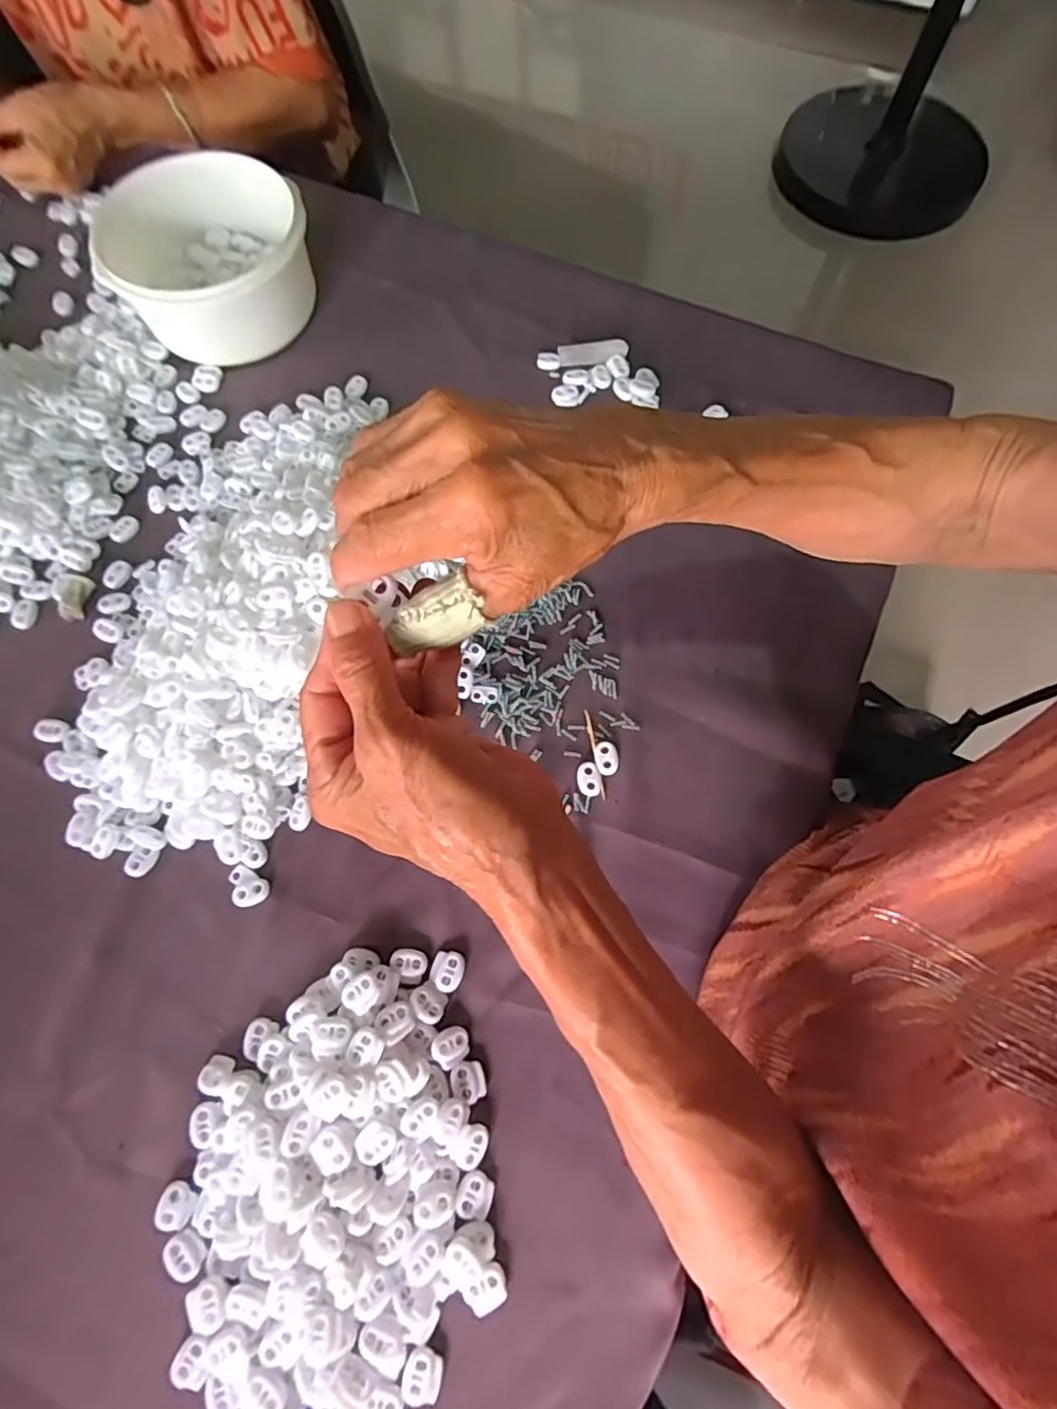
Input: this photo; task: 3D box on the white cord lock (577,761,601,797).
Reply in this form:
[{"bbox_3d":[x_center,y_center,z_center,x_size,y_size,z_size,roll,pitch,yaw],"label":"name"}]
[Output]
[{"bbox_3d":[0.041,0.050,0.427,0.015,0.004,0.023,-1,71,0],"label":"white cord lock"}]

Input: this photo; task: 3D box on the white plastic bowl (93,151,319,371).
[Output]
[{"bbox_3d":[-0.259,-0.369,0.531,0.148,0.083,0.140,0,71,0],"label":"white plastic bowl"}]

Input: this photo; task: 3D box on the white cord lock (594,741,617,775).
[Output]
[{"bbox_3d":[0.053,0.036,0.431,0.015,0.004,0.024,-15,72,-5],"label":"white cord lock"}]

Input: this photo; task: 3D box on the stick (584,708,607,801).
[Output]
[{"bbox_3d":[0.046,0.033,0.434,0.004,0.004,0.064,-9,72,-5],"label":"stick"}]

